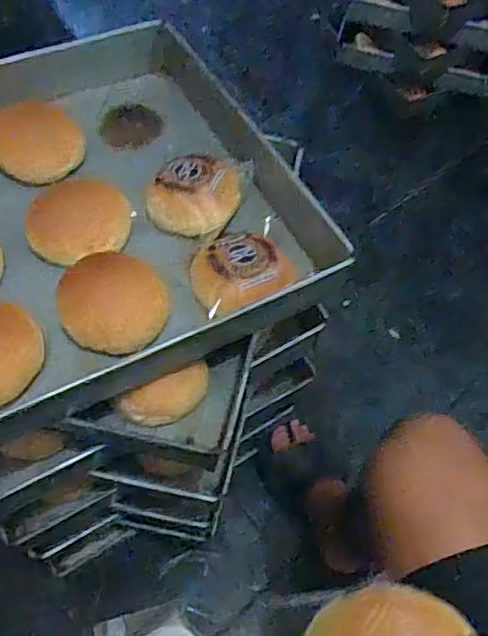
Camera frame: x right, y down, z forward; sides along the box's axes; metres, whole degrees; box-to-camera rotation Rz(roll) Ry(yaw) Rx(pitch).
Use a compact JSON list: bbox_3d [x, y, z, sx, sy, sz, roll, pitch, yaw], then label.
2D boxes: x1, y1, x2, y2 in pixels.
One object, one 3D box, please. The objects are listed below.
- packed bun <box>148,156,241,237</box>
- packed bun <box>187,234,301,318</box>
[{"bbox_3d":[-0.052,-0.128,0.597,0.088,0.037,0.083,11,58,2],"label":"packed bun"},{"bbox_3d":[-0.003,-0.045,0.549,0.088,0.037,0.078,-23,63,-17],"label":"packed bun"}]

